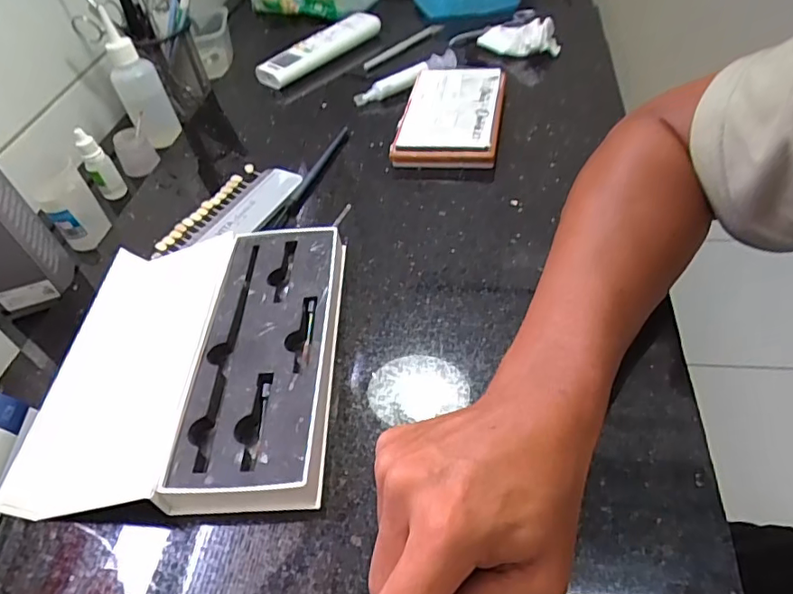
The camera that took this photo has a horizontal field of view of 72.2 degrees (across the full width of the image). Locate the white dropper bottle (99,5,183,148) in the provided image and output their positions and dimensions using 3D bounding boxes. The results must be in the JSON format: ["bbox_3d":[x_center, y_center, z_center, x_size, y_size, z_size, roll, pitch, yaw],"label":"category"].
[{"bbox_3d":[-0.272,-0.221,0.579,0.045,0.129,0.043,-25,50,-13],"label":"white dropper bottle"}]

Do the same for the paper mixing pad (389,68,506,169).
[{"bbox_3d":[0.054,-0.185,0.545,0.097,0.025,0.145,3,48,12],"label":"paper mixing pad"}]

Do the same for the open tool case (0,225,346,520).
[{"bbox_3d":[-0.137,0.038,0.368,0.190,0.025,0.215,-5,47,4],"label":"open tool case"}]

